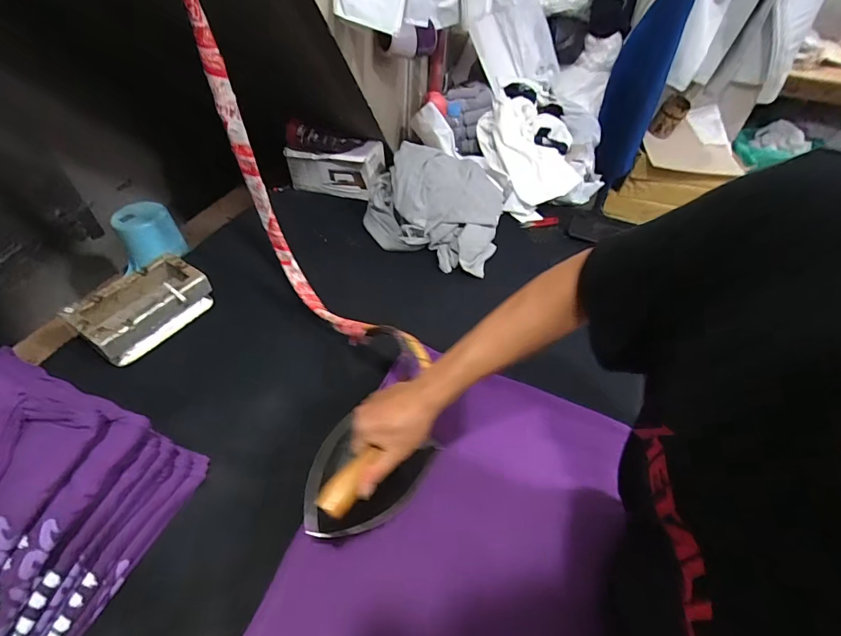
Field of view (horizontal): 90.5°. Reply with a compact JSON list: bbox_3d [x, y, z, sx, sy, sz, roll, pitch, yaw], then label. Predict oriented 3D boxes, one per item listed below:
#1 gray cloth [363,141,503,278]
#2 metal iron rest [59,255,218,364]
[{"bbox_3d":[0.035,-0.283,1.024,0.330,0.158,0.303,11,49,6],"label":"gray cloth"},{"bbox_3d":[-0.547,-0.024,0.826,0.131,0.088,0.225,29,53,20],"label":"metal iron rest"}]

